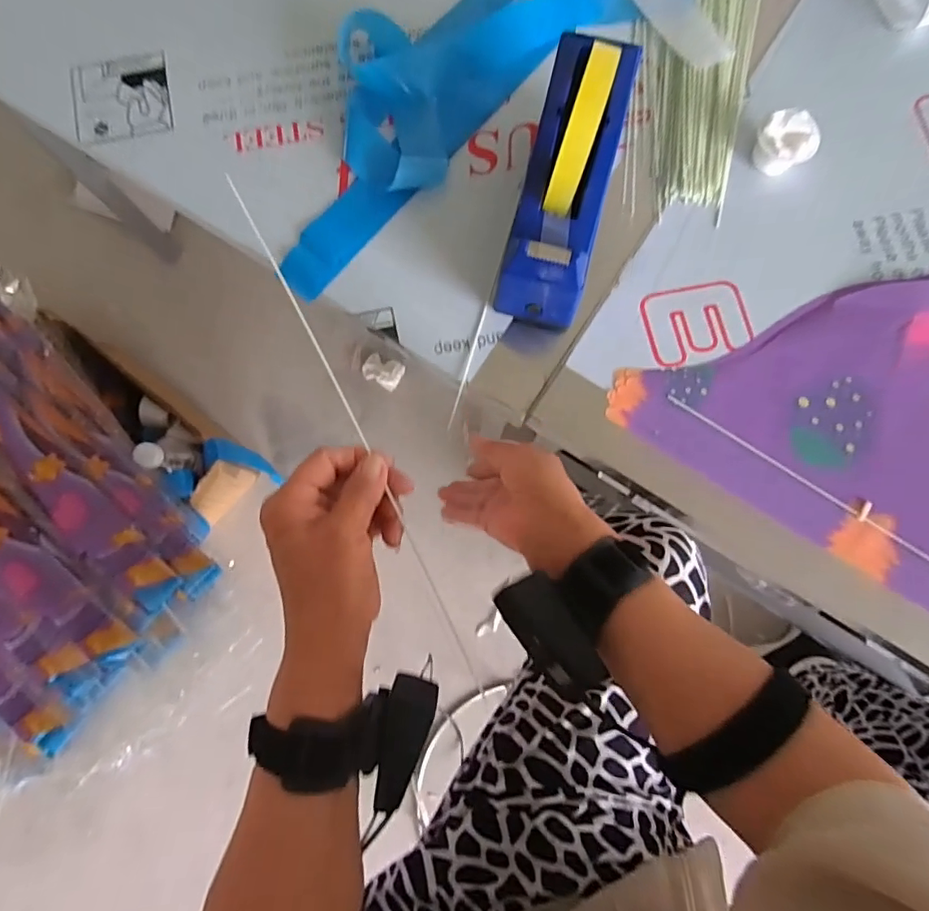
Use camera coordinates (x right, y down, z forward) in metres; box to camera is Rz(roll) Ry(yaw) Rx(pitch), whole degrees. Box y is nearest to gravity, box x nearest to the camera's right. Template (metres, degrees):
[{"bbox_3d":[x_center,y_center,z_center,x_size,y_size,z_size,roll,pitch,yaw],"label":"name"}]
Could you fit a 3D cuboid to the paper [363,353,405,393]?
[{"bbox_3d":[-0.144,-0.149,0.915,0.076,0.021,0.051,27,85,20],"label":"paper"}]

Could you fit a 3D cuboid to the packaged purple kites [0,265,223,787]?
[{"bbox_3d":[-0.619,0.062,0.640,0.399,0.128,0.627,-38,82,-7],"label":"packaged purple kites"}]

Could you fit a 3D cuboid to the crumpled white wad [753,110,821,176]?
[{"bbox_3d":[0.294,-0.284,0.477,0.044,0.043,0.048,-43,83,-7],"label":"crumpled white wad"}]

